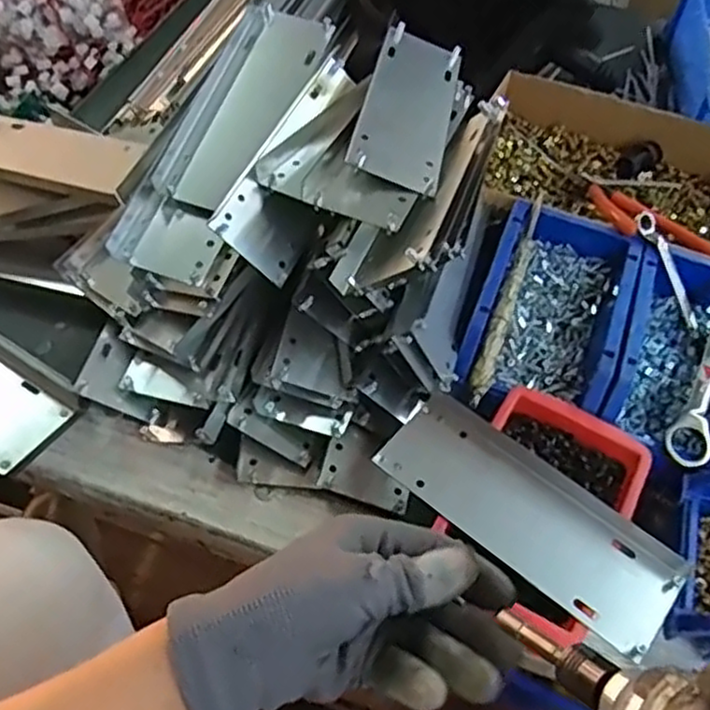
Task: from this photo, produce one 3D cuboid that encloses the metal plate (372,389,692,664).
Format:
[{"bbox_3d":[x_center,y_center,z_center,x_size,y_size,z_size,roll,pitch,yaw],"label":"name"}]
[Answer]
[{"bbox_3d":[0.103,0.092,0.426,0.178,0.016,0.073,37,62,20],"label":"metal plate"}]

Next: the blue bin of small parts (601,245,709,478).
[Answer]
[{"bbox_3d":[0.235,0.008,0.508,0.098,0.059,0.167,20,57,10],"label":"blue bin of small parts"}]

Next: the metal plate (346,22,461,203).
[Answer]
[{"bbox_3d":[0.040,-0.179,0.508,0.063,0.008,0.180,22,51,-9],"label":"metal plate"}]

